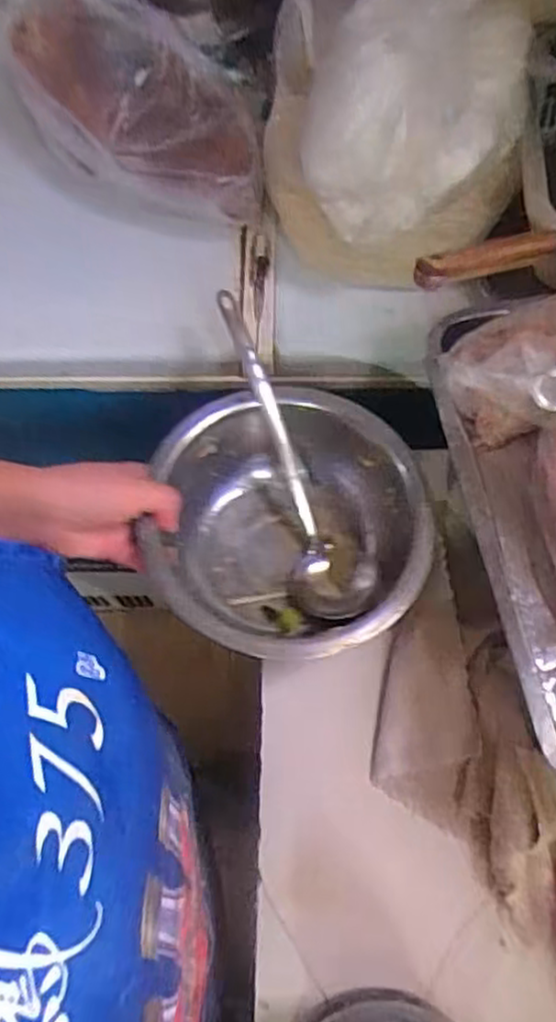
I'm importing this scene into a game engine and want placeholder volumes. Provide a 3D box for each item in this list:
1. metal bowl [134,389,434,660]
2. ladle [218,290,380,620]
[{"bbox_3d":[0.002,0.020,0.609,0.202,0.097,0.218,-1,65,3],"label":"metal bowl"},{"bbox_3d":[0.006,-0.049,0.619,0.062,0.070,0.279,-20,92,-6],"label":"ladle"}]

